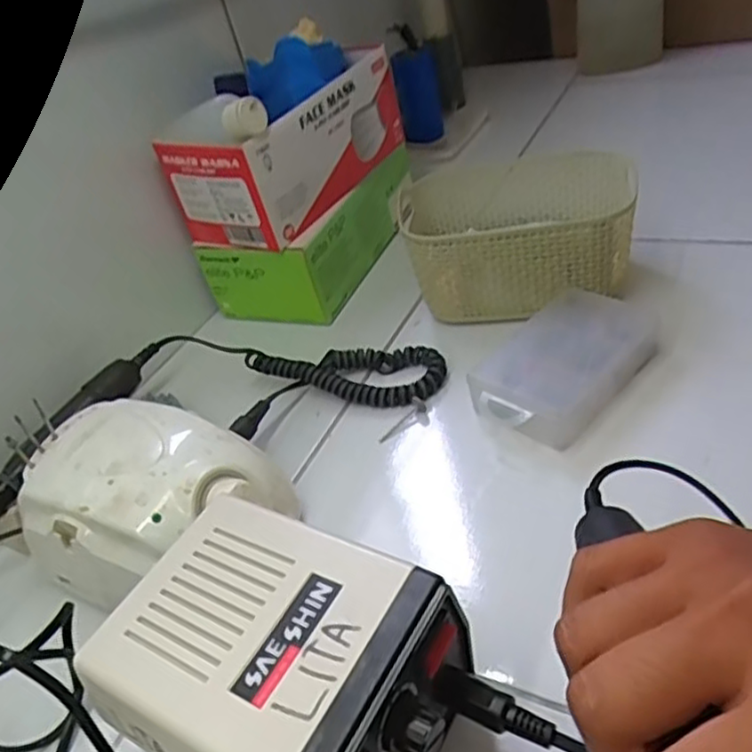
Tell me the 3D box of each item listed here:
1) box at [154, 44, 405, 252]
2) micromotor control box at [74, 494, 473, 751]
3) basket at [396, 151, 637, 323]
[{"bbox_3d":[-0.069,-0.202,0.579,0.092,0.098,0.204,16,47,35],"label":"box"},{"bbox_3d":[-0.035,0.125,0.287,0.140,0.083,0.105,9,44,30],"label":"micromotor control box"},{"bbox_3d":[0.111,-0.105,0.546,0.171,0.087,0.125,-2,39,18],"label":"basket"}]

